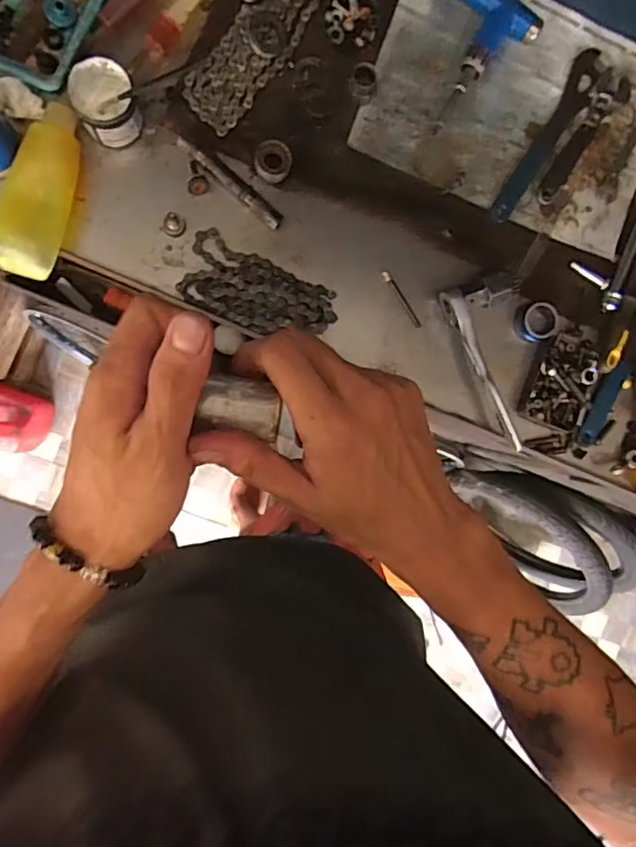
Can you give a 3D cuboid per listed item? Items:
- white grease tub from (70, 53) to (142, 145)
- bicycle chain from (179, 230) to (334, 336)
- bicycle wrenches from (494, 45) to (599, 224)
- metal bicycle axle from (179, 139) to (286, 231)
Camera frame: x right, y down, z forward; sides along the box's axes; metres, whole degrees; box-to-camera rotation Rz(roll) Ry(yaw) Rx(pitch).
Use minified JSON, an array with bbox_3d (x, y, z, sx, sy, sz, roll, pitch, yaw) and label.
[{"bbox_3d":[-0.183,-0.277,0.470,0.050,0.042,0.055,0,93,-6],"label":"white grease tub"},{"bbox_3d":[-0.056,-0.122,0.514,0.142,0.018,0.067,26,91,-7],"label":"bicycle chain"},{"bbox_3d":[0.232,-0.286,0.546,0.028,0.007,0.191,28,90,-7],"label":"bicycle wrenches"},{"bbox_3d":[-0.082,-0.223,0.504,0.116,0.011,0.014,39,89,-7],"label":"metal bicycle axle"}]

